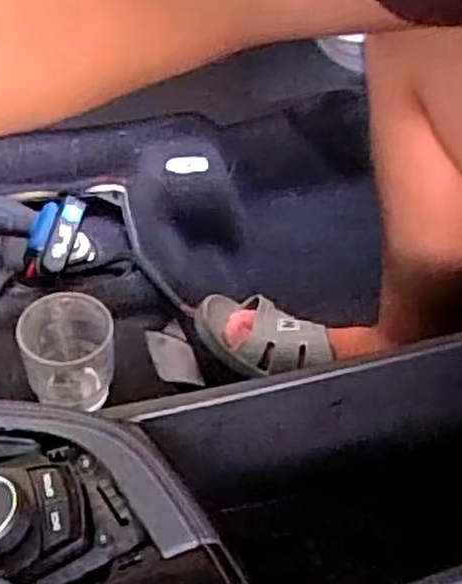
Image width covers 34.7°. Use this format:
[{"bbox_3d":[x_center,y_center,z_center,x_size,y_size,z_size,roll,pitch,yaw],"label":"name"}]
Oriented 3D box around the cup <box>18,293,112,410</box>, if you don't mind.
[{"bbox_3d":[-0.160,0.060,0.723,0.090,0.088,0.085,2,47,-2],"label":"cup"}]

